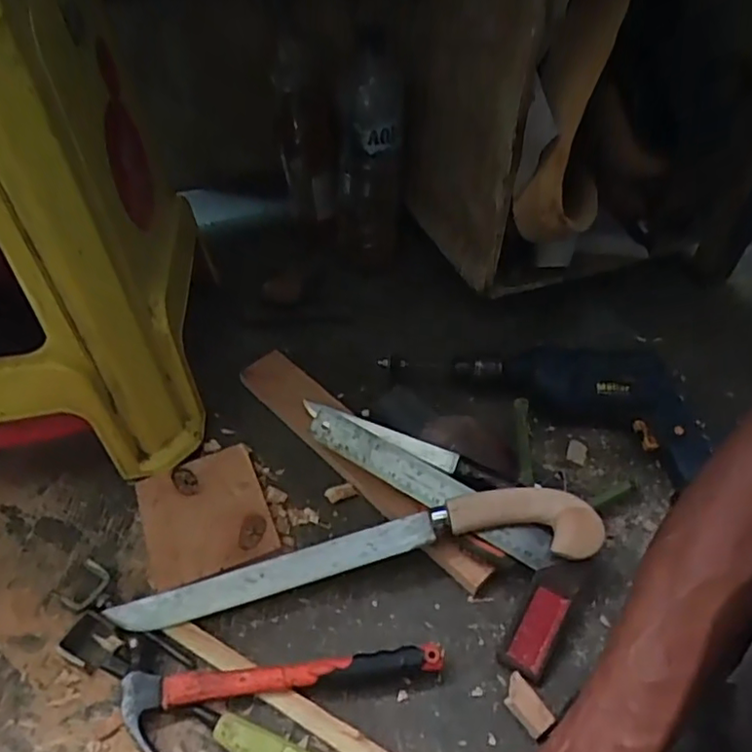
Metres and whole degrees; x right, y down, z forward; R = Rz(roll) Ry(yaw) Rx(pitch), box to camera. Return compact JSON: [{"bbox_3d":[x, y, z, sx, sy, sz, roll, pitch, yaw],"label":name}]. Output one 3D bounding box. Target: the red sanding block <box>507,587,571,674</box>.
[{"bbox_3d":[0.146,0.225,0.547,0.032,0.014,0.070,28,66,21],"label":"red sanding block"}]

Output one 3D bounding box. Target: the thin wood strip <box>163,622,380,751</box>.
[{"bbox_3d":[-0.077,0.270,0.510,0.236,0.009,0.018,26,66,16],"label":"thin wood strip"}]

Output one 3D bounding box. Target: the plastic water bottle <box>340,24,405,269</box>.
[{"bbox_3d":[-0.004,-0.275,0.772,0.076,0.283,0.074,5,46,0],"label":"plastic water bottle"}]

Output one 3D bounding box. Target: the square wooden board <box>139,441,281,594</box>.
[{"bbox_3d":[-0.172,0.135,0.614,0.119,0.014,0.129,-16,54,-17],"label":"square wooden board"}]

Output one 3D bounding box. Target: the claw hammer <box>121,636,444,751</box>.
[{"bbox_3d":[-0.076,0.266,0.509,0.261,0.029,0.083,2,47,-2],"label":"claw hammer"}]

